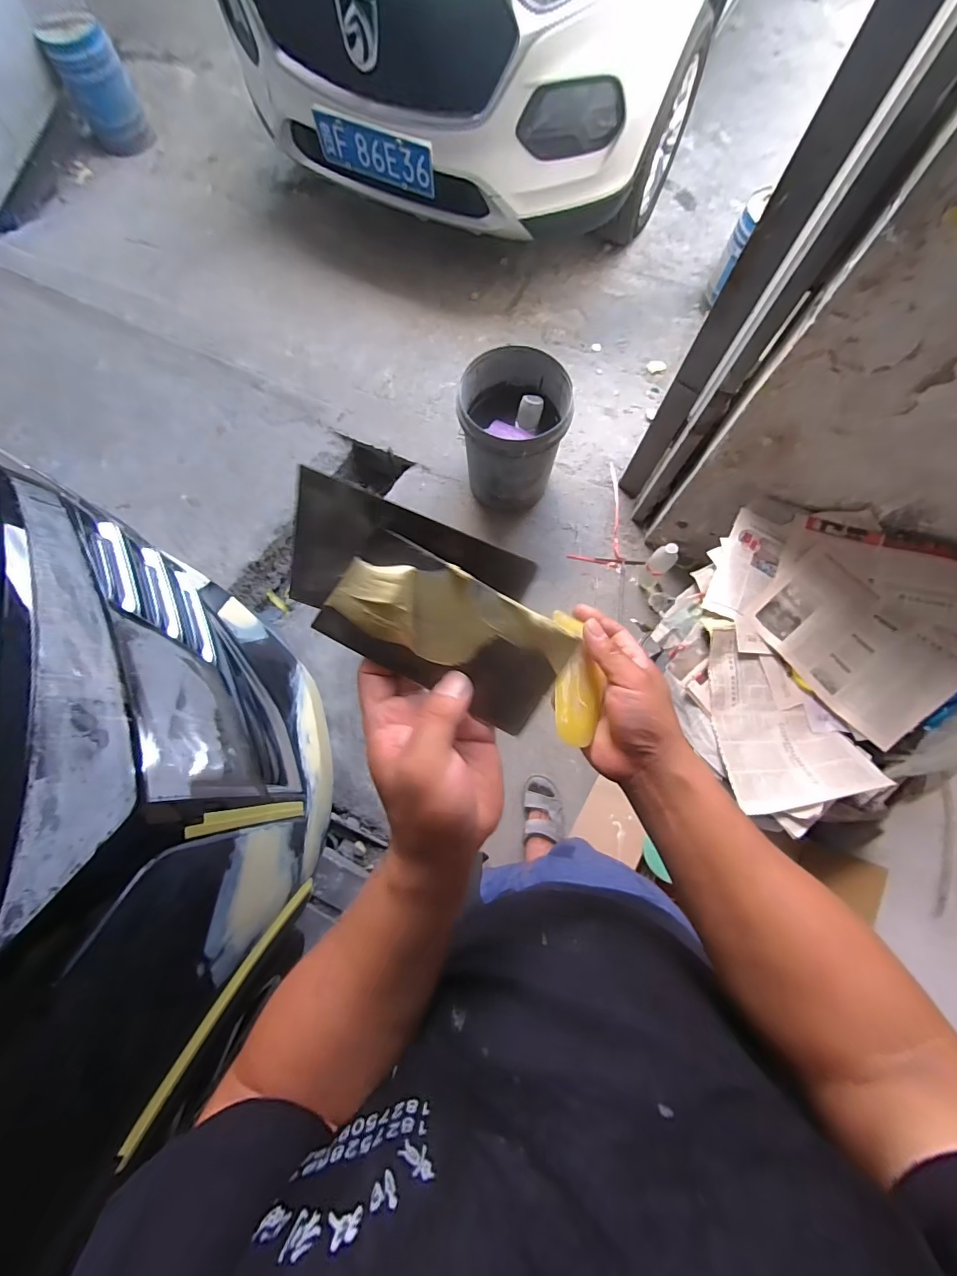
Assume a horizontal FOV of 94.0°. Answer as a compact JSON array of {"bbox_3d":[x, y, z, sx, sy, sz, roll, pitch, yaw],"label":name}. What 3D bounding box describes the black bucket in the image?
[{"bbox_3d":[0.097,-0.591,1.343,0.293,0.335,0.357,3,74,0],"label":"black bucket"}]

